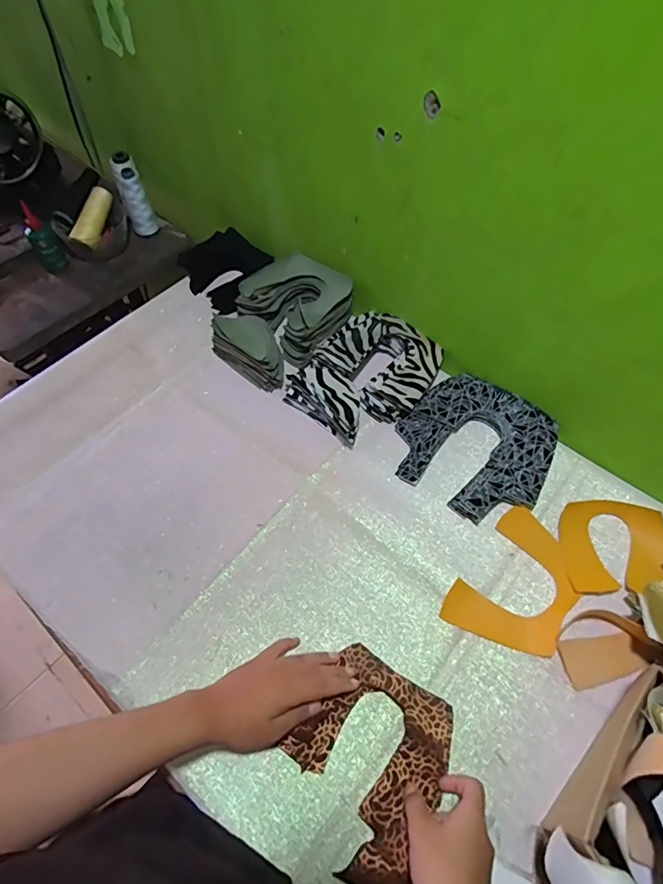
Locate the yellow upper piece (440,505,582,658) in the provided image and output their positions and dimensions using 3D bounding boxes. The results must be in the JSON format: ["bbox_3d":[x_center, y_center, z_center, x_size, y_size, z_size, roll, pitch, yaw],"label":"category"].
[{"bbox_3d":[0.221,0.164,0.572,0.116,0.016,0.176,35,59,22],"label":"yellow upper piece"}]

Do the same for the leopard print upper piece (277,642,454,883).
[{"bbox_3d":[0.036,0.303,0.471,0.141,0.042,0.164,28,64,17],"label":"leopard print upper piece"}]

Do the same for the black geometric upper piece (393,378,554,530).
[{"bbox_3d":[0.190,0.004,0.654,0.189,0.027,0.182,33,65,19],"label":"black geometric upper piece"}]

